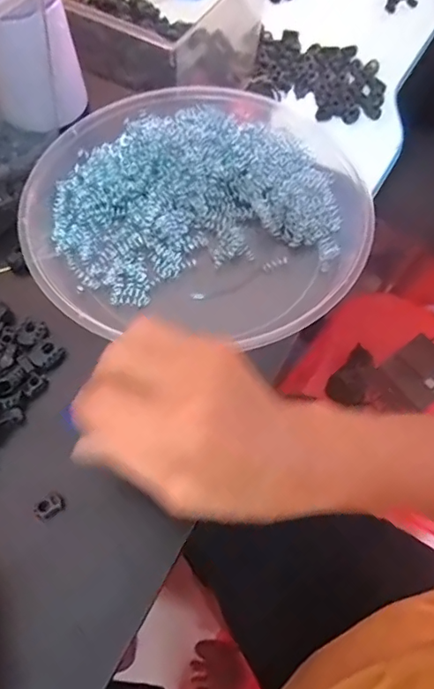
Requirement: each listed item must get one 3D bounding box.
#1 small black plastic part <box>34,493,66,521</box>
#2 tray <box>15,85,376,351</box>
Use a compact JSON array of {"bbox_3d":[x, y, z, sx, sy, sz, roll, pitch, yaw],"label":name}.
[{"bbox_3d":[-0.094,0.092,0.287,0.015,0.005,0.011,-29,67,-15],"label":"small black plastic part"},{"bbox_3d":[-0.017,-0.100,0.380,0.239,0.030,0.196,-6,75,-3],"label":"tray"}]

